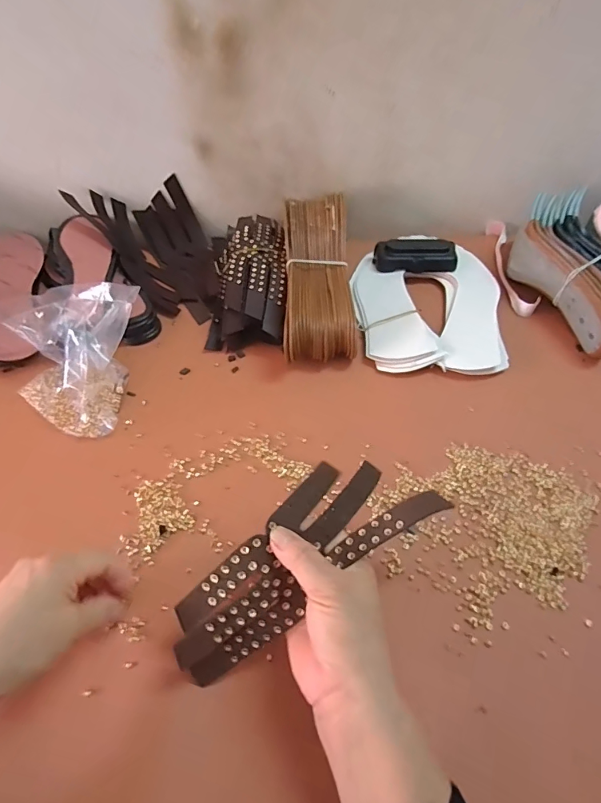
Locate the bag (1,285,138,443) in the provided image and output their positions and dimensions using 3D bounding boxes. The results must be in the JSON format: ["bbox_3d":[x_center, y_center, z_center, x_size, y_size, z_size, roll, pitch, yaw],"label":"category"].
[{"bbox_3d":[-0.239,-0.048,0.467,0.126,0.094,0.125,13,53,10],"label":"bag"}]

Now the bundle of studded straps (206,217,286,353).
[{"bbox_3d":[-0.064,-0.164,0.580,0.095,0.062,0.219,0,51,0],"label":"bundle of studded straps"}]

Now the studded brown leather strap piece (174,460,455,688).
[{"bbox_3d":[-0.003,0.109,0.319,0.202,0.056,0.071,-37,62,-9],"label":"studded brown leather strap piece"}]

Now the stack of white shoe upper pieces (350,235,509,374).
[{"bbox_3d":[0.158,-0.125,0.573,0.176,0.024,0.220,2,51,1],"label":"stack of white shoe upper pieces"}]

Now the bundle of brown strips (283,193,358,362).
[{"bbox_3d":[0.020,-0.150,0.555,0.084,0.079,0.234,-1,51,0],"label":"bundle of brown strips"}]

